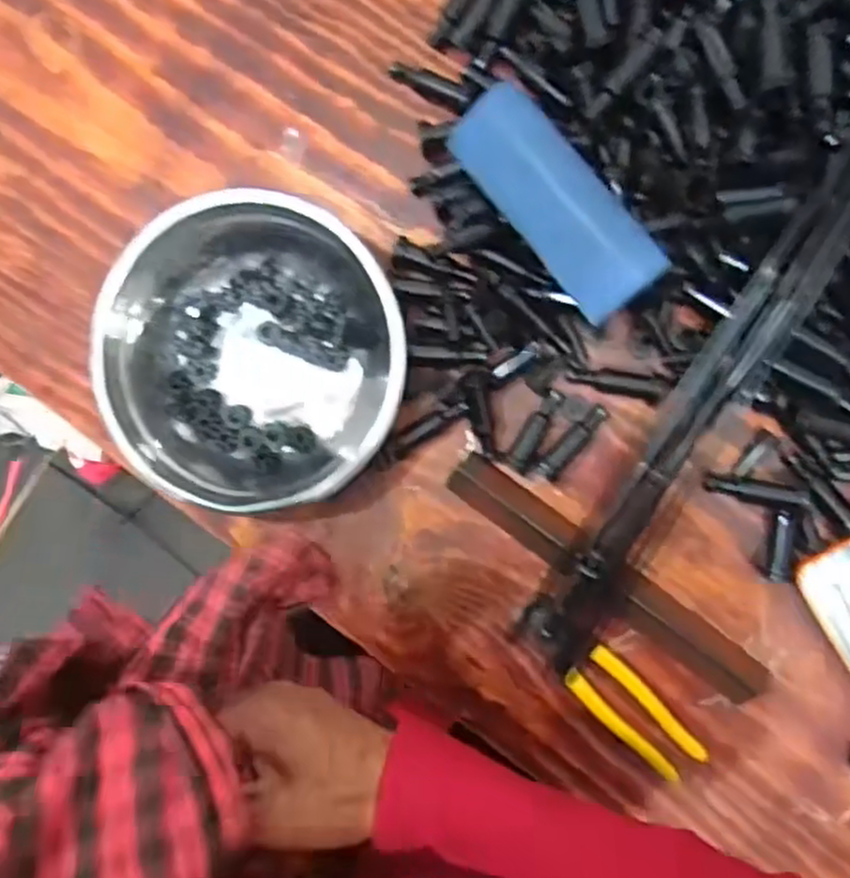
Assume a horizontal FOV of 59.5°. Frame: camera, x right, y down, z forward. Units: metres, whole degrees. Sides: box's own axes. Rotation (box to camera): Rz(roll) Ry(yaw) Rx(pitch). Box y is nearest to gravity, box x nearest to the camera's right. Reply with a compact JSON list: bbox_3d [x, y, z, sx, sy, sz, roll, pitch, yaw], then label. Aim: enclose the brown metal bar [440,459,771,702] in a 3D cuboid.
[{"bbox_3d":[0.130,0.099,0.538,0.259,0.023,0.033,37,96,5],"label":"brown metal bar"}]

